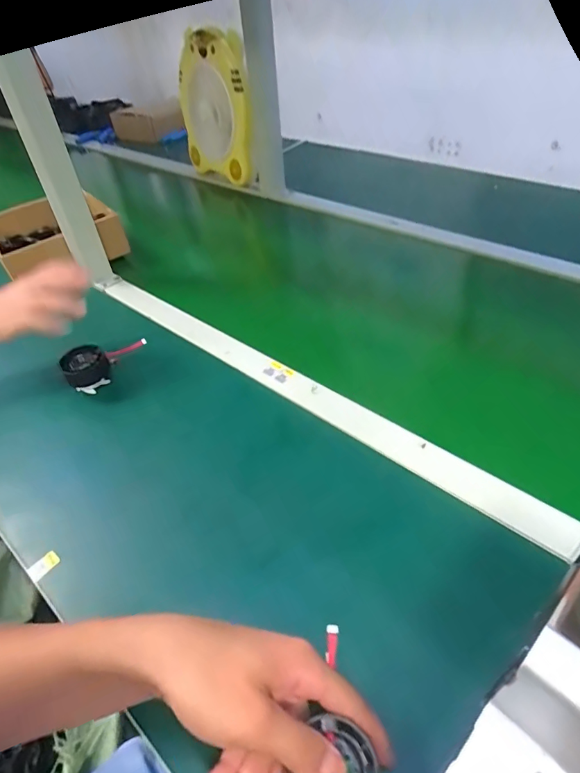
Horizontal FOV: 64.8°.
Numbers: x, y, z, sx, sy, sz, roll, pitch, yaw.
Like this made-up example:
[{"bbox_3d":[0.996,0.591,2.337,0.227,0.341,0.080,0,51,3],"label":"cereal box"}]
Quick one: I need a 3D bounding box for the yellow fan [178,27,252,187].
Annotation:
[{"bbox_3d":[-0.173,-0.606,1.009,0.062,0.281,0.229,-33,53,-30],"label":"yellow fan"}]

